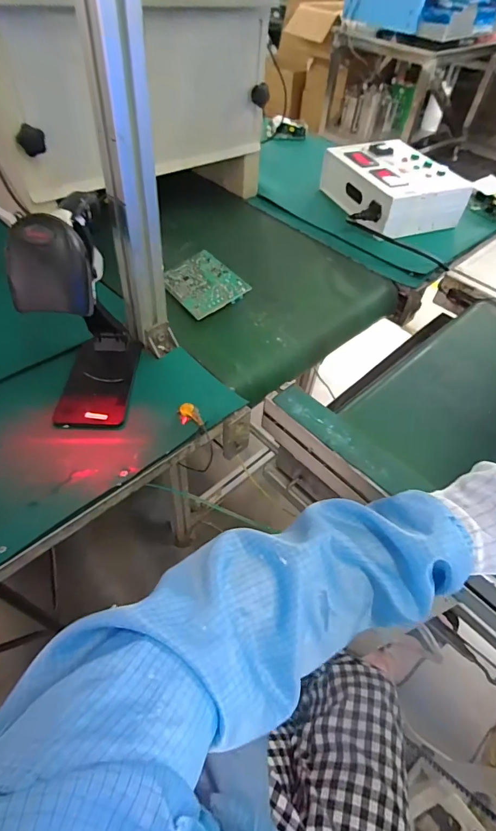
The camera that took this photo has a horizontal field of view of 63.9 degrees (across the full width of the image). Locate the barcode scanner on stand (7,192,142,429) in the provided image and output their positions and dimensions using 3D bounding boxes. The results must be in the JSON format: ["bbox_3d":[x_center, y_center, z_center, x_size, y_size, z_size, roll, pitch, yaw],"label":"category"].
[{"bbox_3d":[-0.183,-0.109,0.429,0.079,0.209,0.151,0,51,-4],"label":"barcode scanner on stand"}]

